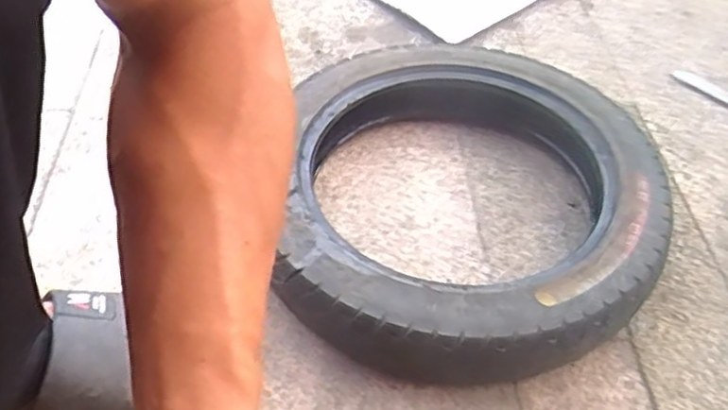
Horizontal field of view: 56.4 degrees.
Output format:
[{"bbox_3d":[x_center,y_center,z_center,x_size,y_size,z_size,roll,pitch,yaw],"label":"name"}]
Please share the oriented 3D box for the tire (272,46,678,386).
[{"bbox_3d":[0.096,-0.007,0.599,0.316,0.074,0.331,1,47,-2],"label":"tire"}]

